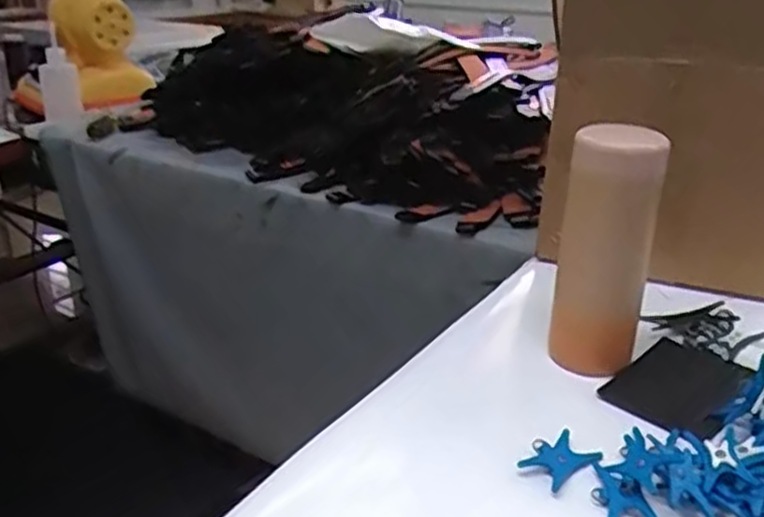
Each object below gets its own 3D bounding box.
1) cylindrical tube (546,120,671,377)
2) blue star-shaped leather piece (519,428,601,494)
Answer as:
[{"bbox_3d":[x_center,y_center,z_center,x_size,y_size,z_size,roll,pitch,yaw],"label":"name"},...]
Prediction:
[{"bbox_3d":[0.153,-0.003,0.515,0.047,0.168,0.052,-21,32,-38],"label":"cylindrical tube"},{"bbox_3d":[0.108,0.120,0.444,0.047,0.005,0.027,-20,32,-36],"label":"blue star-shaped leather piece"}]

